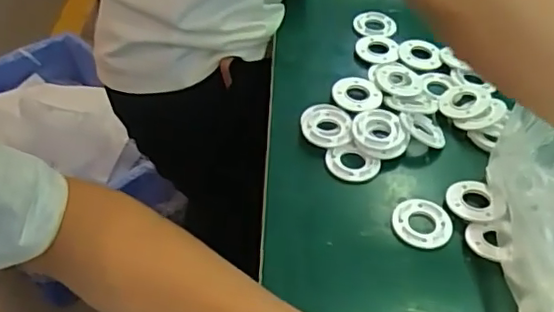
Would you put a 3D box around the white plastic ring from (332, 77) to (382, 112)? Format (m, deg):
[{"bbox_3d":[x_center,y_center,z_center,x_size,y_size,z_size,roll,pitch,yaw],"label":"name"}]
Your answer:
[{"bbox_3d":[0.072,-0.056,0.533,0.043,0.008,0.043,1,47,-1],"label":"white plastic ring"}]

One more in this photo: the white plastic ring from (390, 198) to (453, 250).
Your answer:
[{"bbox_3d":[0.110,0.049,0.443,0.043,0.004,0.041,1,47,-1],"label":"white plastic ring"}]

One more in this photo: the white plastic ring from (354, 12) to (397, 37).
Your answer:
[{"bbox_3d":[0.102,-0.138,0.616,0.042,0.004,0.044,1,47,-1],"label":"white plastic ring"}]

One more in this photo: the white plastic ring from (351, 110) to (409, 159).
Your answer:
[{"bbox_3d":[0.087,-0.018,0.494,0.047,0.012,0.049,1,47,-1],"label":"white plastic ring"}]

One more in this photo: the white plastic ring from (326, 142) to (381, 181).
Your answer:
[{"bbox_3d":[0.060,0.006,0.481,0.040,0.007,0.036,35,55,26],"label":"white plastic ring"}]

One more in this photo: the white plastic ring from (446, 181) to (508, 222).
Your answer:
[{"bbox_3d":[0.154,0.035,0.456,0.042,0.009,0.040,1,47,-1],"label":"white plastic ring"}]

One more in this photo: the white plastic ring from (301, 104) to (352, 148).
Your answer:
[{"bbox_3d":[0.042,-0.027,0.506,0.042,0.010,0.053,4,47,1],"label":"white plastic ring"}]

